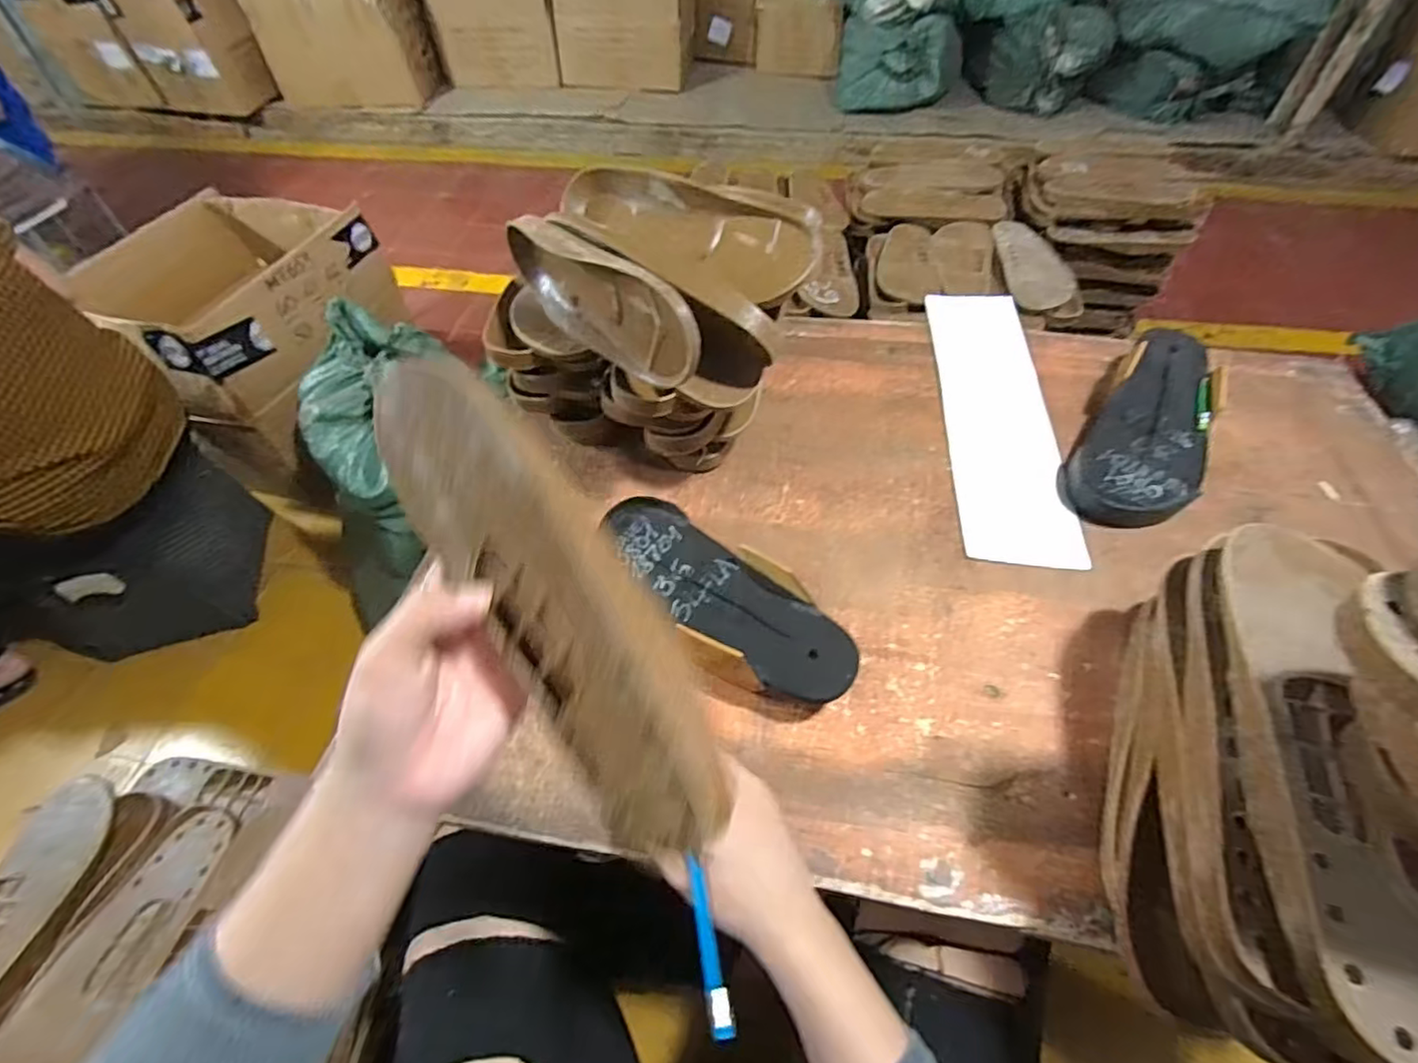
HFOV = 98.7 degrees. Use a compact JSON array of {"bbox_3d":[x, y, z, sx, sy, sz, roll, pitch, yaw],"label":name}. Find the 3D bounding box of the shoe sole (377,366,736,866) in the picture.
[{"bbox_3d":[-0.066,0.022,0.244,0.216,0.091,0.017,54,38,10],"label":"shoe sole"}]

